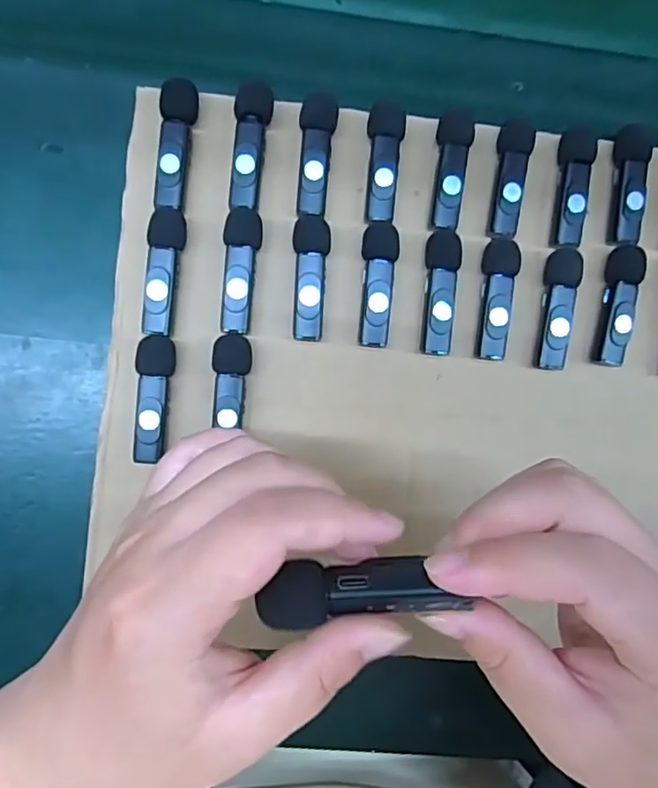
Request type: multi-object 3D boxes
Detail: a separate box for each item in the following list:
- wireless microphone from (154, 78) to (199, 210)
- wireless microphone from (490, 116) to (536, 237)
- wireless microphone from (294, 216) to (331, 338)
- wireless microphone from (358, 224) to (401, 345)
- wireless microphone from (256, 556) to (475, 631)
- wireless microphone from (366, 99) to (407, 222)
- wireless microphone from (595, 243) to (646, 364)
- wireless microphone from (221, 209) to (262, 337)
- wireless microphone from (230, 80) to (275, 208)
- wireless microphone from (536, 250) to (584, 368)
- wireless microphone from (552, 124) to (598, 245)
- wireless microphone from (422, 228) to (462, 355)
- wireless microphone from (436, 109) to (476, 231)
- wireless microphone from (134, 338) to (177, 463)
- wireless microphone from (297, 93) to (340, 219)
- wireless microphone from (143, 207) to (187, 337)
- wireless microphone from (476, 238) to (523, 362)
[{"bbox_3d":[-0.080,-0.129,0.306,0.019,0.017,0.064,3,85,-4],"label":"wireless microphone"},{"bbox_3d":[0.101,-0.118,0.316,0.019,0.012,0.063,4,84,-4],"label":"wireless microphone"},{"bbox_3d":[-0.010,-0.061,0.309,0.019,0.017,0.065,3,85,-4],"label":"wireless microphone"},{"bbox_3d":[0.025,-0.059,0.311,0.019,0.014,0.066,6,84,-4],"label":"wireless microphone"},{"bbox_3d":[0.008,0.059,0.175,0.057,0.014,0.017,-3,91,-6],"label":"wireless microphone"},{"bbox_3d":[0.030,-0.125,0.312,0.019,0.013,0.062,4,84,-4],"label":"wireless microphone"},{"bbox_3d":[0.159,-0.048,0.318,0.015,0.013,0.065,10,84,-4],"label":"wireless microphone"},{"bbox_3d":[-0.046,-0.065,0.306,0.019,0.015,0.065,4,84,-4],"label":"wireless microphone"},{"bbox_3d":[-0.041,-0.131,0.306,0.019,0.010,0.066,3,85,-4],"label":"wireless microphone"},{"bbox_3d":[0.125,-0.046,0.316,0.017,0.014,0.066,8,84,-4],"label":"wireless microphone"},{"bbox_3d":[0.134,-0.115,0.319,0.017,0.011,0.065,7,84,-4],"label":"wireless microphone"},{"bbox_3d":[0.060,-0.055,0.313,0.019,0.013,0.066,4,84,-4],"label":"wireless microphone"},{"bbox_3d":[0.065,-0.121,0.313,0.019,0.015,0.062,10,84,-4],"label":"wireless microphone"},{"bbox_3d":[-0.091,0.002,0.302,0.018,0.017,0.064,3,85,-4],"label":"wireless microphone"},{"bbox_3d":[-0.008,-0.128,0.309,0.019,0.012,0.063,7,84,-4],"label":"wireless microphone"},{"bbox_3d":[-0.086,-0.064,0.304,0.018,0.013,0.066,4,84,-4],"label":"wireless microphone"},{"bbox_3d":[0.092,-0.052,0.314,0.018,0.012,0.065,4,84,-4],"label":"wireless microphone"}]

